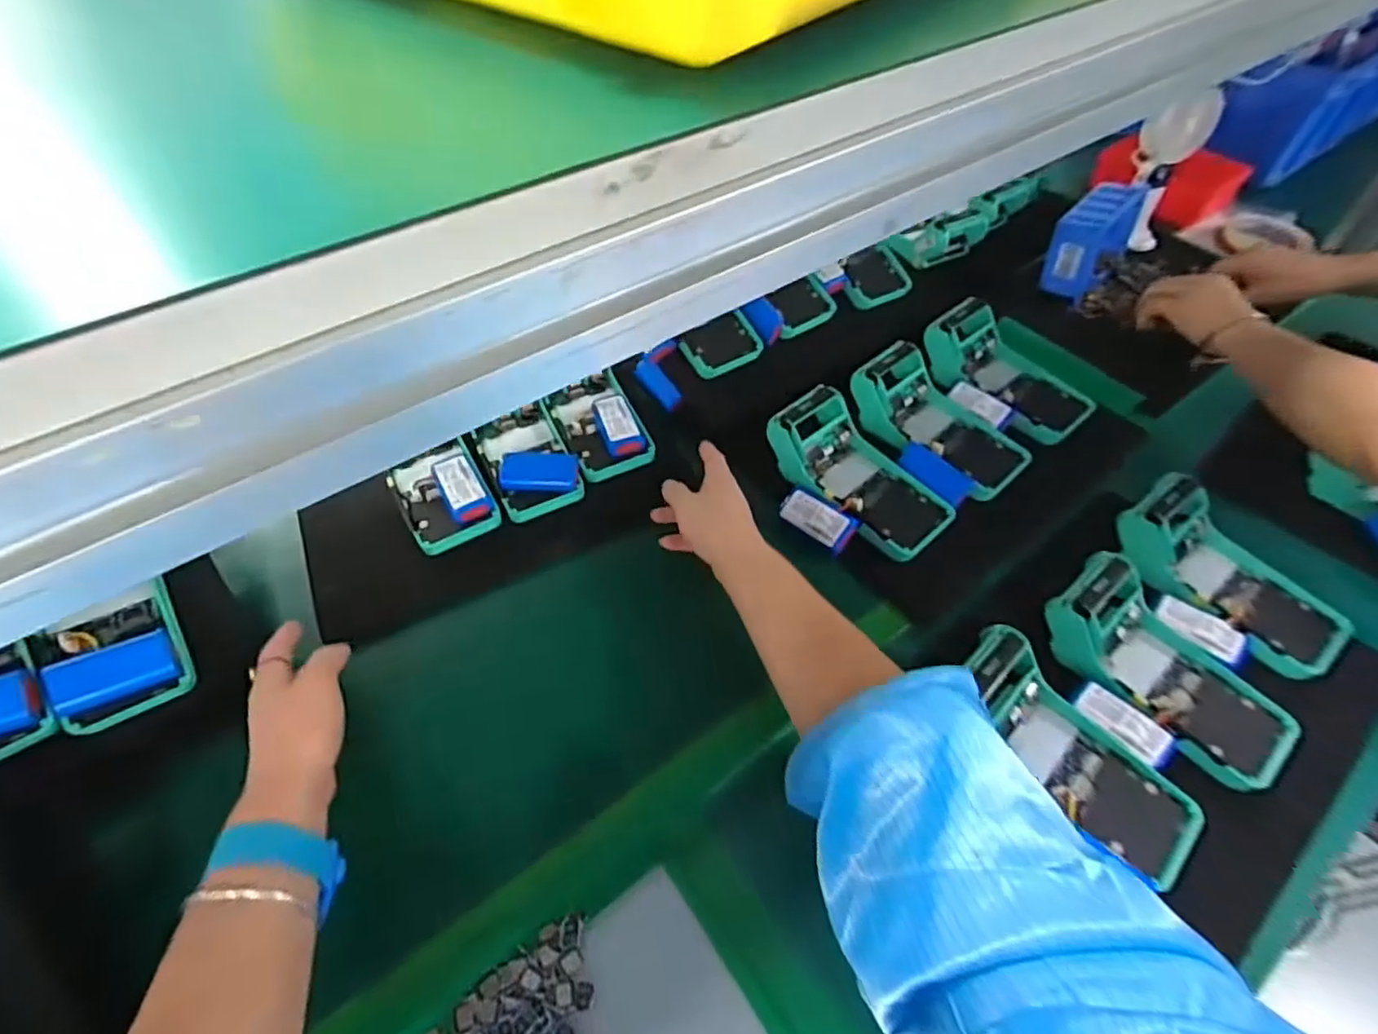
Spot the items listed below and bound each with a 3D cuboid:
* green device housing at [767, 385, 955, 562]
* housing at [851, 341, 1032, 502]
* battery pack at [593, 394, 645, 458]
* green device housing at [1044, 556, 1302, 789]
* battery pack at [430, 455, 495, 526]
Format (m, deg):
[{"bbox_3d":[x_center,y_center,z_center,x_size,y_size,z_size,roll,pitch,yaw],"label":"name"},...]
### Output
[{"bbox_3d":[0.154,-0.043,0.573,0.083,0.059,0.168,-37,60,-25],"label":"green device housing"},{"bbox_3d":[0.240,-0.090,0.620,0.174,0.054,0.088,43,63,15],"label":"housing"},{"bbox_3d":[-0.070,-0.090,0.621,0.037,0.017,0.071,-19,54,-14],"label":"battery pack"},{"bbox_3d":[0.356,0.107,0.472,0.082,0.060,0.166,-31,58,-22],"label":"green device housing"},{"bbox_3d":[-0.205,-0.026,0.579,0.034,0.024,0.070,-27,56,-19],"label":"battery pack"}]

